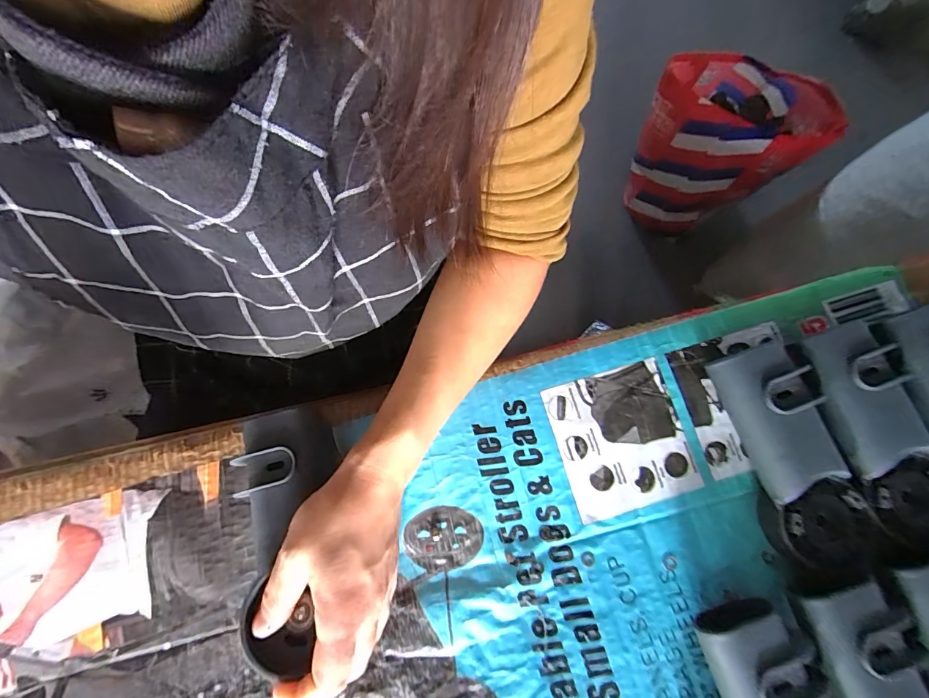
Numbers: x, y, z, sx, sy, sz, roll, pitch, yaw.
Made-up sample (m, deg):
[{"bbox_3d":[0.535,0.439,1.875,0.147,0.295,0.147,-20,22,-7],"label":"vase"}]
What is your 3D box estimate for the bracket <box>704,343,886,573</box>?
[{"bbox_3d":[0.243,0.076,0.307,0.067,0.040,0.163,-13,78,-4],"label":"bracket"}]

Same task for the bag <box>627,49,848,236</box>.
[{"bbox_3d":[0.600,-0.485,1.030,0.364,0.416,0.248,31,78,7],"label":"bag"}]

